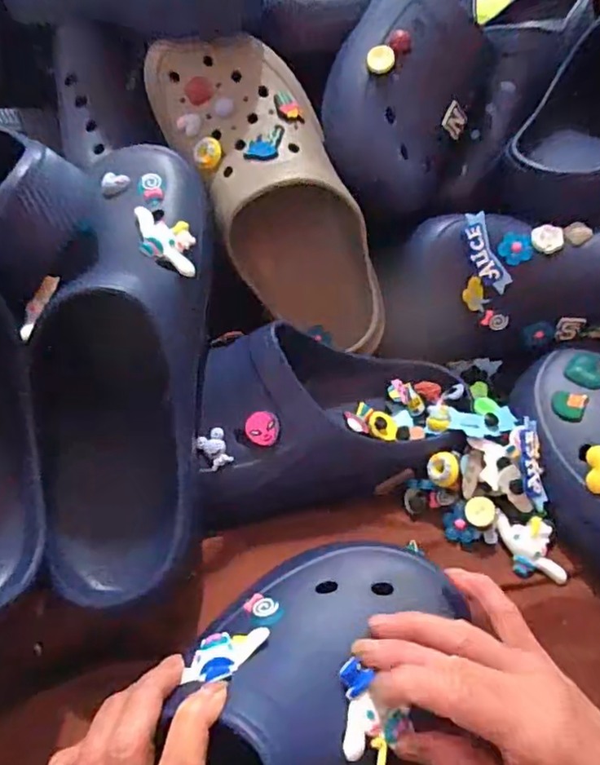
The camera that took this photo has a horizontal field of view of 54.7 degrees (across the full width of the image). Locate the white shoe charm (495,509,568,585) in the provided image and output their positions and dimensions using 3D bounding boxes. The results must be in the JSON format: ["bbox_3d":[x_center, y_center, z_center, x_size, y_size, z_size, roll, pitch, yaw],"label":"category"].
[{"bbox_3d":[0.164,0.117,0.414,0.036,0.005,0.053,-11,71,5],"label":"white shoe charm"}]

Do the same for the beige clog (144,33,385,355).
[{"bbox_3d":[-0.019,-0.149,0.468,0.120,0.095,0.275,-38,108,-26],"label":"beige clog"}]

